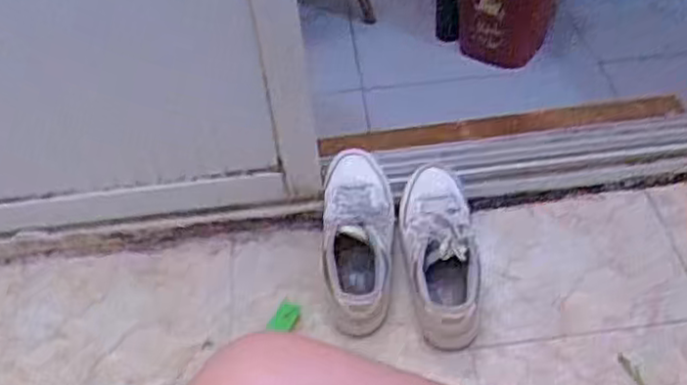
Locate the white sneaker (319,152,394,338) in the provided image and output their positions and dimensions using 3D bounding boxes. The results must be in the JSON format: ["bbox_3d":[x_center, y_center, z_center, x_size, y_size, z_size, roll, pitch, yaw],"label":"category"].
[{"bbox_3d":[0.019,0.053,0.961,0.089,0.118,0.247,3,46,3],"label":"white sneaker"}]

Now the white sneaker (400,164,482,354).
[{"bbox_3d":[0.117,0.057,0.940,0.083,0.109,0.258,-2,46,-2],"label":"white sneaker"}]

